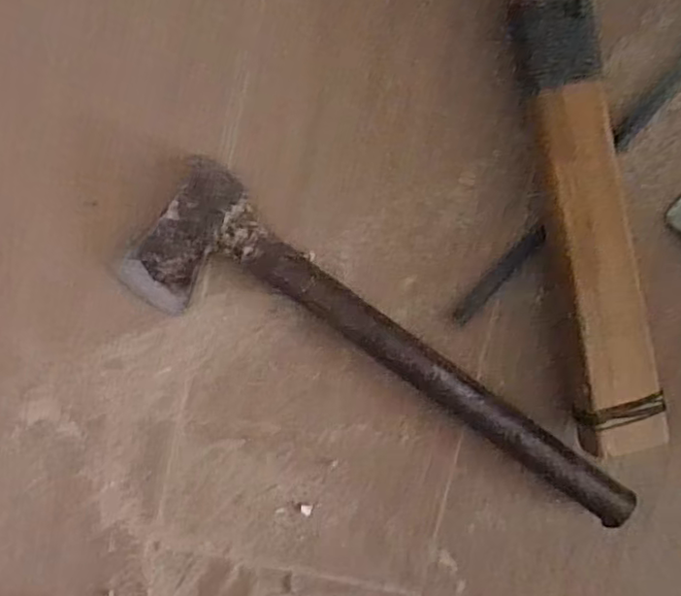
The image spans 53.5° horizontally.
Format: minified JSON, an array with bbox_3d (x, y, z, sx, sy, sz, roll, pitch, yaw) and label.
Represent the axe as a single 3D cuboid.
[{"bbox_3d":[0.018,0.044,0.338,0.273,0.023,0.074,38,96,-6],"label":"axe"}]

